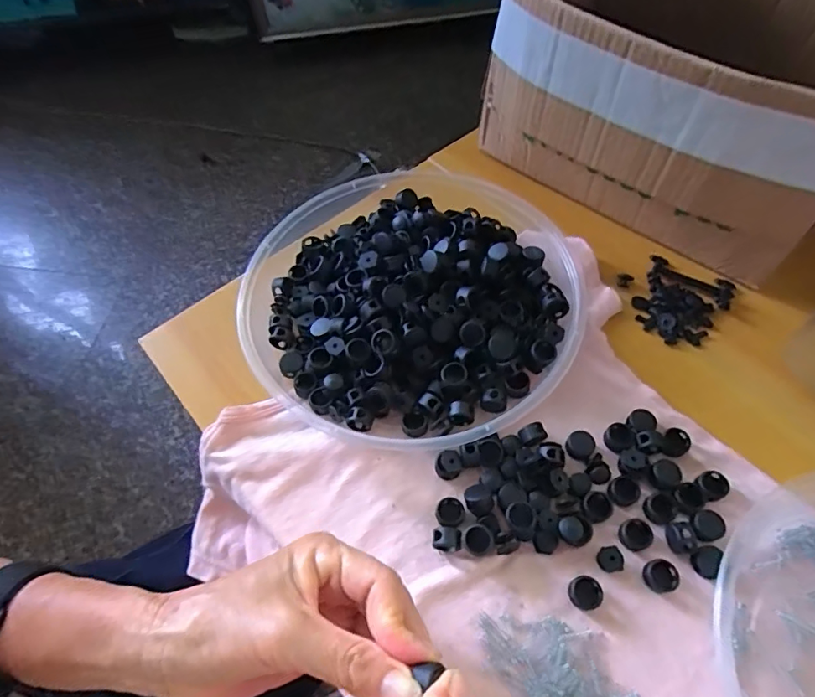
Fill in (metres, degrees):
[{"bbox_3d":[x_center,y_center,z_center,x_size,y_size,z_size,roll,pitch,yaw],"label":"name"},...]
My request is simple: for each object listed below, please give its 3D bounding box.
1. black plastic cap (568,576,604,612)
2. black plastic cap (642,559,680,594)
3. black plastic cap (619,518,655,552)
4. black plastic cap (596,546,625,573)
[{"bbox_3d":[0.099,0.135,0.280,0.016,0.009,0.017,-1,60,1],"label":"black plastic cap"},{"bbox_3d":[0.143,0.128,0.285,0.018,0.007,0.016,19,62,12],"label":"black plastic cap"},{"bbox_3d":[0.132,0.108,0.295,0.016,0.009,0.016,-1,60,1],"label":"black plastic cap"},{"bbox_3d":[0.116,0.120,0.290,0.013,0.010,0.013,-1,60,1],"label":"black plastic cap"}]

